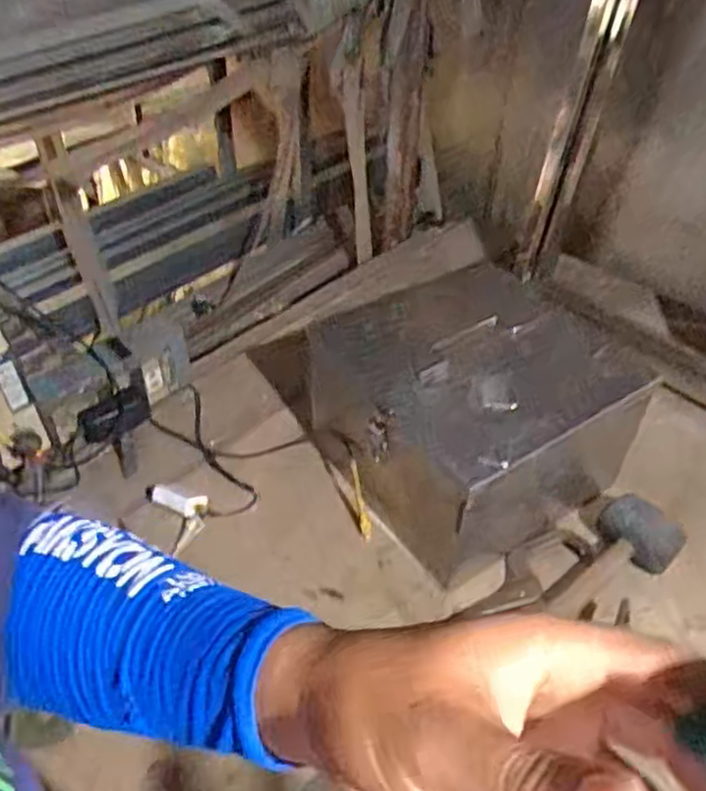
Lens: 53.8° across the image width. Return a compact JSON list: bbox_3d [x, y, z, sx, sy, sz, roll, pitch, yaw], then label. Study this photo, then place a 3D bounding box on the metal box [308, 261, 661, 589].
[{"bbox_3d":[0.153,0.018,0.906,0.318,0.199,0.327,-29,50,-25],"label":"metal box"}]

